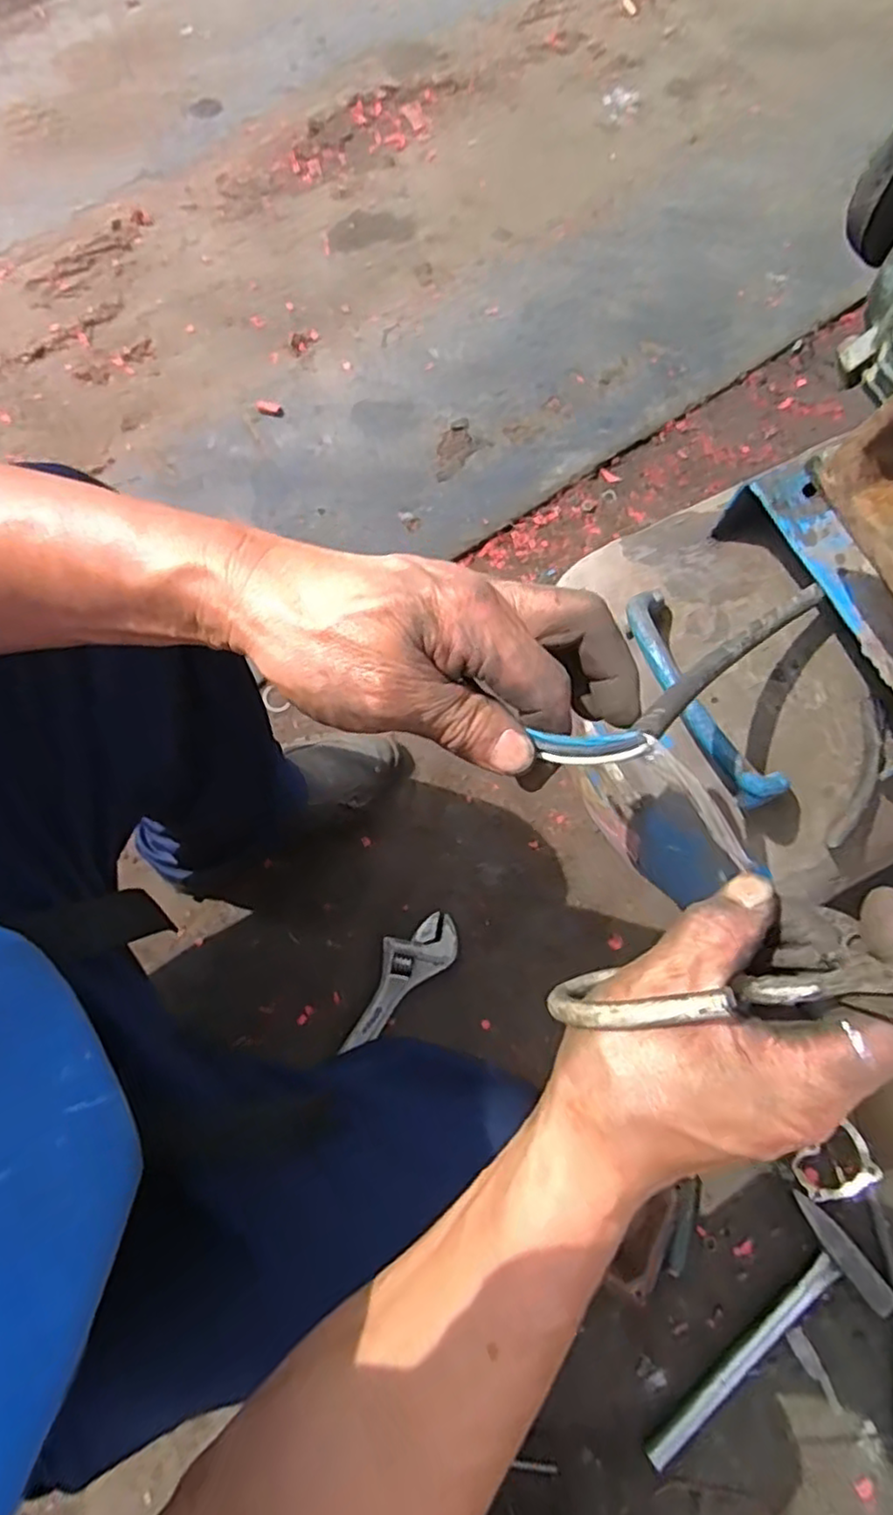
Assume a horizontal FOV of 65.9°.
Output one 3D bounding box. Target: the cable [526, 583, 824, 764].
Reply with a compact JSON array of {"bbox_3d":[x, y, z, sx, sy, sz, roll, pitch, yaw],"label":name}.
[{"bbox_3d":[0.112,-0.039,0.294,0.200,0.015,0.025,-30,74,-35],"label":"cable"}]

